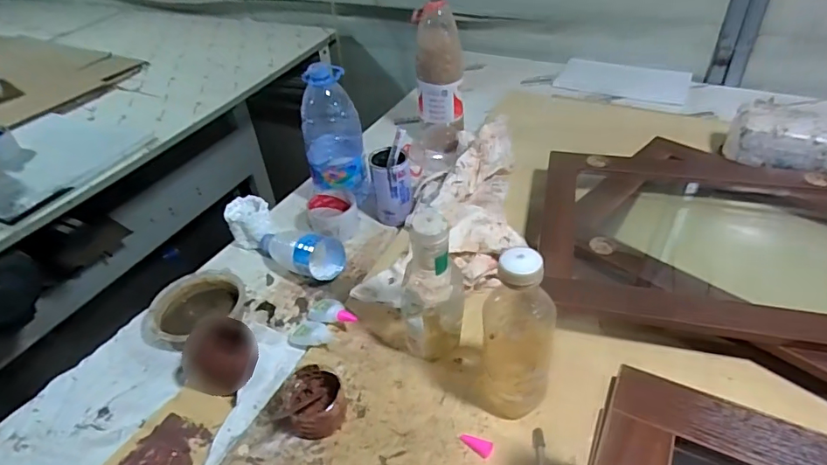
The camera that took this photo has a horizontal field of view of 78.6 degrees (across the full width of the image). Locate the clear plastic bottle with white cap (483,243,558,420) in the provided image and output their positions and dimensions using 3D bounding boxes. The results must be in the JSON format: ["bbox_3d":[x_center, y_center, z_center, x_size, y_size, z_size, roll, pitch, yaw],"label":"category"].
[{"bbox_3d":[0.105,0.114,0.508,0.067,0.207,0.063,-4,42,4],"label":"clear plastic bottle with white cap"}]

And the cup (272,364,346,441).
[{"bbox_3d":[-0.113,0.193,0.565,0.070,0.045,0.067,-3,40,3],"label":"cup"}]

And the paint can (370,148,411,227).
[{"bbox_3d":[-0.035,-0.074,0.837,0.059,0.112,0.060,-3,40,3],"label":"paint can"}]

